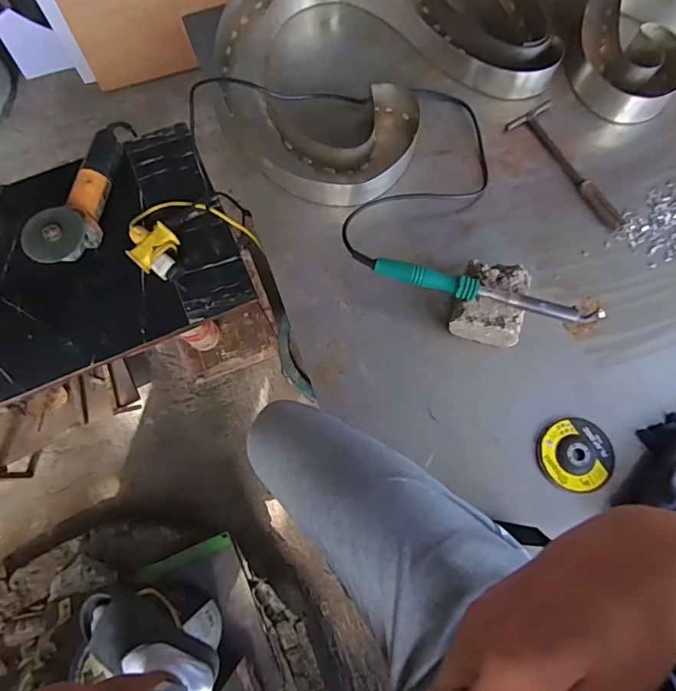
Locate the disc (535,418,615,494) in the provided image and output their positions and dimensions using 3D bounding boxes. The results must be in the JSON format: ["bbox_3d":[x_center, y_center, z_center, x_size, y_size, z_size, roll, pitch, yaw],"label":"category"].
[{"bbox_3d":[0.297,0.137,0.604,0.093,0.010,0.087,0,72,-1],"label":"disc"}]

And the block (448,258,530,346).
[{"bbox_3d":[0.195,-0.056,0.627,0.085,0.065,0.107,14,74,5],"label":"block"}]

